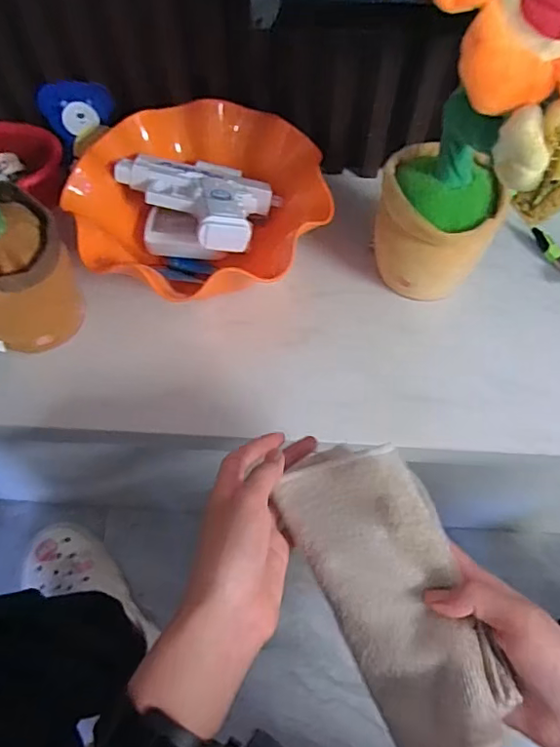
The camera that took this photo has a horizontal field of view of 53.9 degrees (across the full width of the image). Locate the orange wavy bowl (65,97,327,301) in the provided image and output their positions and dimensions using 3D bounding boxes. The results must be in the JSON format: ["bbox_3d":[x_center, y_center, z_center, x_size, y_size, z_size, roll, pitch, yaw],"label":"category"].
[{"bbox_3d":[-0.081,-0.159,0.518,0.217,0.076,0.190,-35,68,-17],"label":"orange wavy bowl"}]

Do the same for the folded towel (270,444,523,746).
[{"bbox_3d":[0.066,0.121,0.318,0.082,0.036,0.167,-21,64,-10],"label":"folded towel"}]

